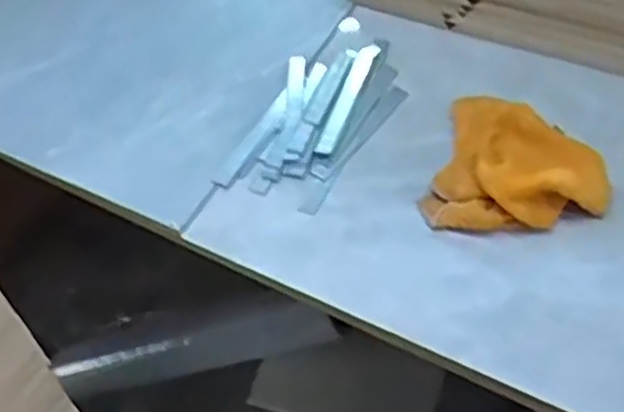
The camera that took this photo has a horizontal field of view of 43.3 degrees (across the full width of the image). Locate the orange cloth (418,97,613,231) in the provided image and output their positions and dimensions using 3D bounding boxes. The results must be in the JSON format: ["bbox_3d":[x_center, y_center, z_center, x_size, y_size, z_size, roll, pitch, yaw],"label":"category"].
[{"bbox_3d":[0.152,-0.026,0.571,0.121,0.029,0.115,18,56,15],"label":"orange cloth"}]

